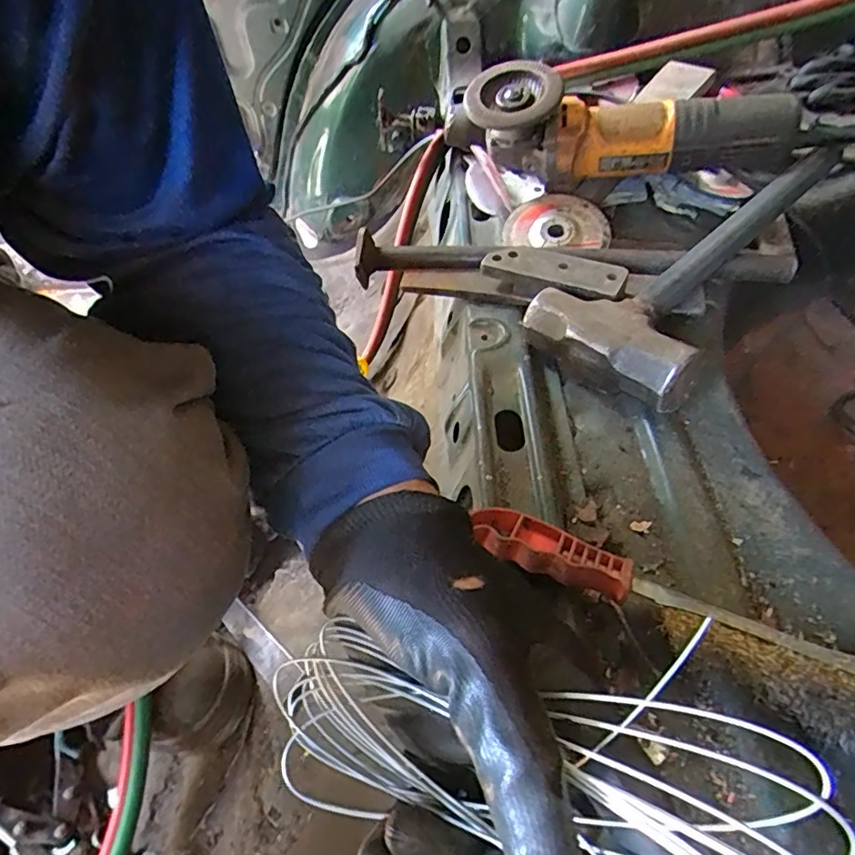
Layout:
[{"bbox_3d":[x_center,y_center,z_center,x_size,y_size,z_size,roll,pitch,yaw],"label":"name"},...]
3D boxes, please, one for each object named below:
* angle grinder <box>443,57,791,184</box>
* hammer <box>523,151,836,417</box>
[{"bbox_3d":[0.154,-0.278,0.535,0.318,0.090,0.110,15,51,15],"label":"angle grinder"},{"bbox_3d":[0.226,-0.131,0.461,0.304,0.074,0.130,-33,56,-24],"label":"hammer"}]

